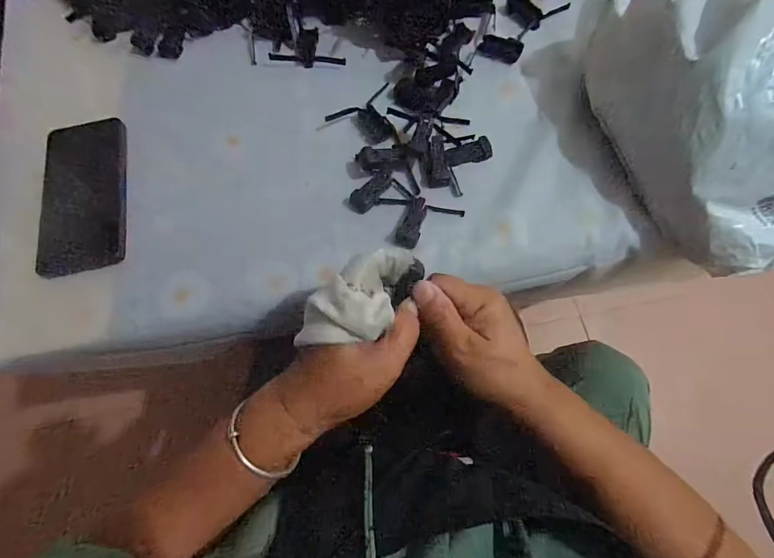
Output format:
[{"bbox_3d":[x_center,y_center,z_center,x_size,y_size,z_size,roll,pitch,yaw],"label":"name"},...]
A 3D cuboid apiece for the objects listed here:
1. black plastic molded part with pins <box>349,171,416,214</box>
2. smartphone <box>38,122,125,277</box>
[{"bbox_3d":[-0.006,-0.086,0.366,0.060,0.012,0.034,-10,72,-3],"label":"black plastic molded part with pins"},{"bbox_3d":[-0.299,-0.084,0.365,0.075,0.016,0.161,-10,75,-8],"label":"smartphone"}]

